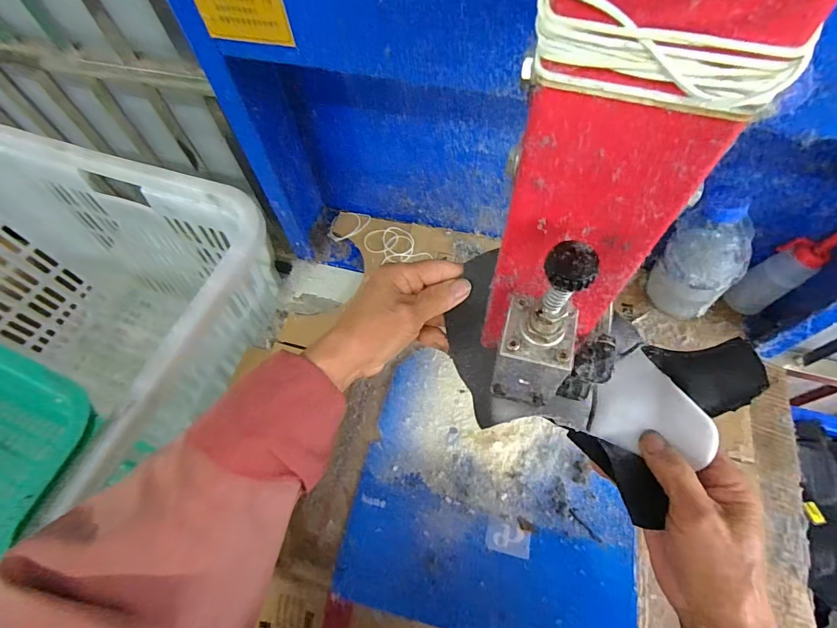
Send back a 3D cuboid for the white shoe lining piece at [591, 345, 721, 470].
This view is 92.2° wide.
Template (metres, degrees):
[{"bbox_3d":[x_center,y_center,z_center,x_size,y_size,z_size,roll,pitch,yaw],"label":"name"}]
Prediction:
[{"bbox_3d":[0.170,0.079,0.302,0.065,0.006,0.082,-45,65,14],"label":"white shoe lining piece"}]

